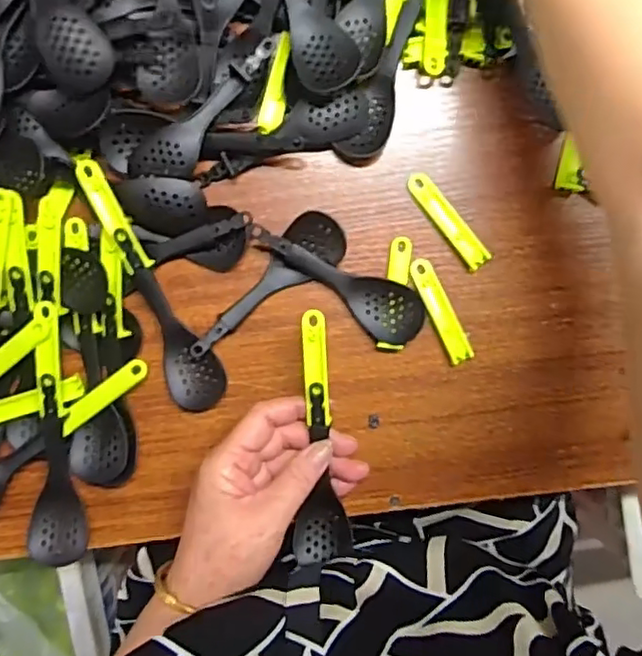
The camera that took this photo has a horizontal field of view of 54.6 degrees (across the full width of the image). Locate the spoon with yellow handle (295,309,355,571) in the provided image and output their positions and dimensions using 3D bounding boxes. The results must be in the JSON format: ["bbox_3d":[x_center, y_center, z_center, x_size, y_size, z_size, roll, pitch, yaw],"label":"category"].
[{"bbox_3d":[0.003,0.075,0.411,0.038,0.023,0.169,1,104,-1],"label":"spoon with yellow handle"}]

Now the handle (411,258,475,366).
[{"bbox_3d":[0.082,-0.011,0.429,0.017,0.009,0.076,-26,96,2],"label":"handle"}]

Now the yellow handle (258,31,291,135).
[{"bbox_3d":[-0.030,-0.160,0.407,0.015,0.009,0.062,9,96,-2],"label":"yellow handle"}]

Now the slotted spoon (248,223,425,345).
[{"bbox_3d":[0.013,-0.036,0.422,0.128,0.015,0.037,36,95,-4],"label":"slotted spoon"}]

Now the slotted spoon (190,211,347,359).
[{"bbox_3d":[-0.033,-0.023,0.423,0.039,0.010,0.130,39,95,-4],"label":"slotted spoon"}]

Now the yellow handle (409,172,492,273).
[{"bbox_3d":[0.086,-0.073,0.426,0.017,0.009,0.076,-40,95,4],"label":"yellow handle"}]

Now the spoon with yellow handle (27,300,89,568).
[{"bbox_3d":[-0.183,0.073,0.415,0.035,0.016,0.175,-4,96,0],"label":"spoon with yellow handle"}]

